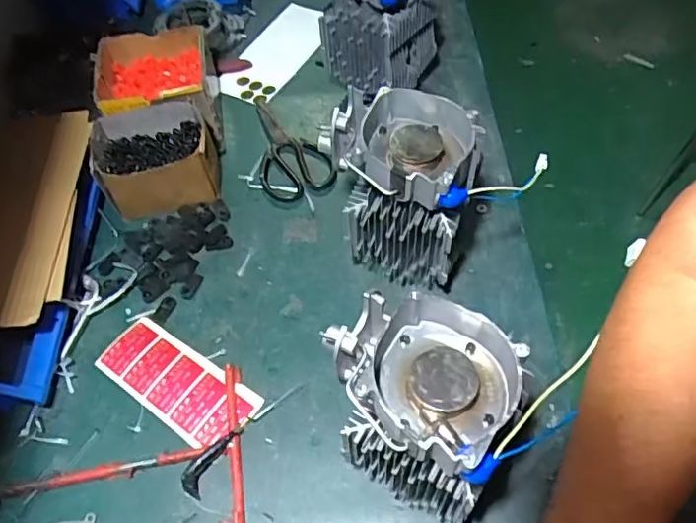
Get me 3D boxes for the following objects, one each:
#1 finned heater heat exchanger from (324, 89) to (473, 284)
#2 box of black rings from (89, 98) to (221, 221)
[{"bbox_3d":[0.055,-0.066,0.636,0.128,0.221,0.122,-2,56,3],"label":"finned heater heat exchanger"},{"bbox_3d":[-0.252,-0.135,0.770,0.148,0.083,0.117,-11,56,-3],"label":"box of black rings"}]

